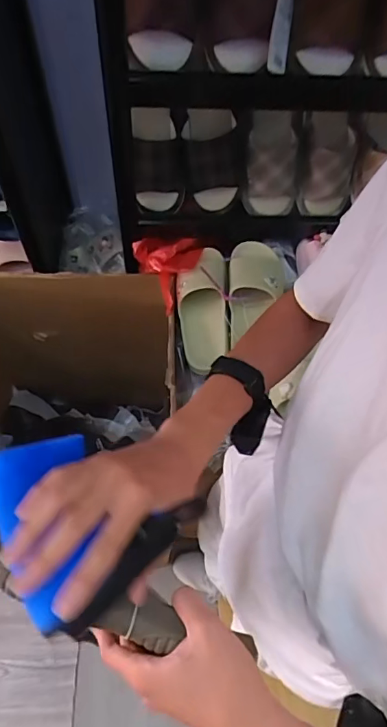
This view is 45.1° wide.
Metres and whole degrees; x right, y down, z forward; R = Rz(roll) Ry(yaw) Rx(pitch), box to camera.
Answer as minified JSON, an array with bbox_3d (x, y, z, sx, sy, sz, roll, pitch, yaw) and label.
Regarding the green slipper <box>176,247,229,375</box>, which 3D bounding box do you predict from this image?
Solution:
[{"bbox_3d":[0.018,-0.100,0.858,0.094,0.077,0.227,2,92,-3],"label":"green slipper"}]

